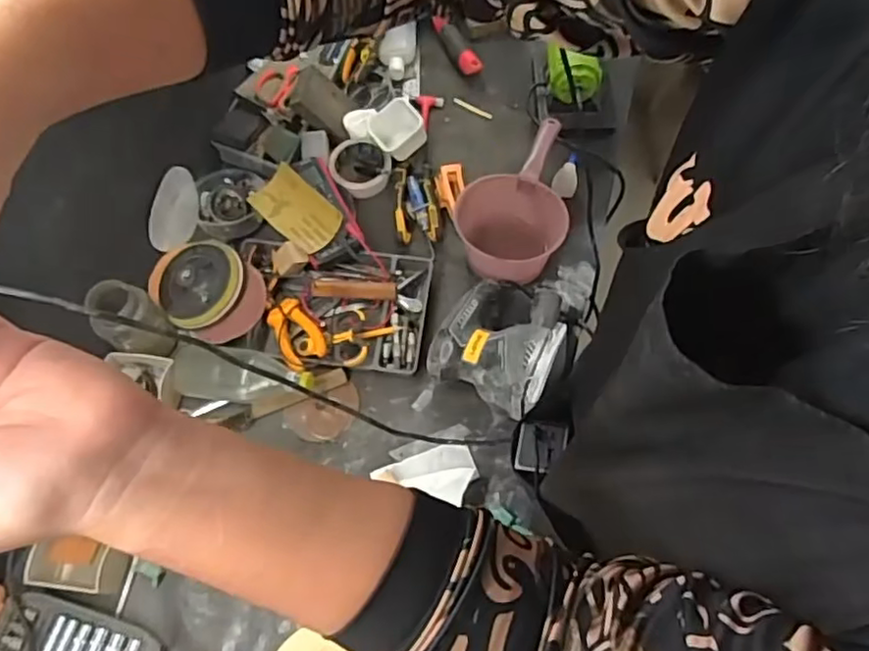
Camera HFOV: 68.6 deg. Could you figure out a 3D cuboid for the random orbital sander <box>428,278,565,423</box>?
[{"bbox_3d":[0.089,0.010,0.789,0.143,0.105,0.171,27,69,12],"label":"random orbital sander"}]

